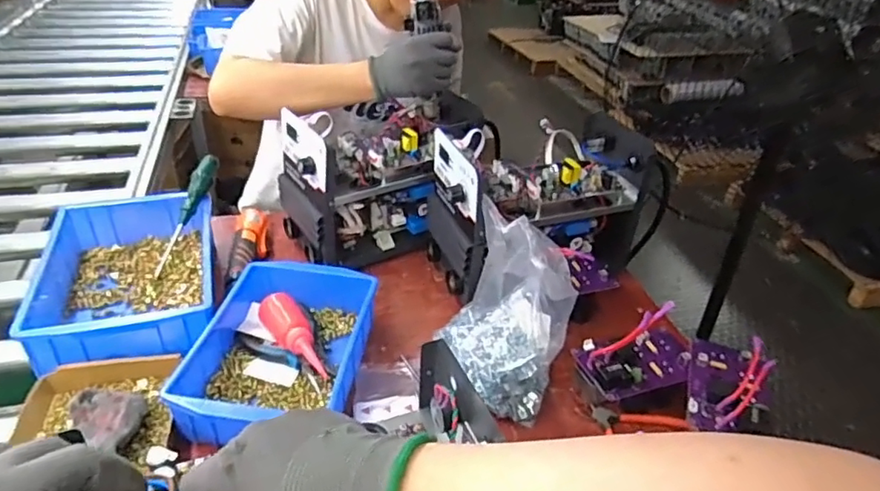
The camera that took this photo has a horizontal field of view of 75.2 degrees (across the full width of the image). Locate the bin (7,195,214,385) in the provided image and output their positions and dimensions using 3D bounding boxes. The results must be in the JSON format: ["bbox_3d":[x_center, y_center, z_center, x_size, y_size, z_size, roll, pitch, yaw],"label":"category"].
[{"bbox_3d":[-0.415,0.035,0.778,0.203,0.076,0.310,-8,35,-17],"label":"bin"}]

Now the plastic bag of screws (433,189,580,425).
[{"bbox_3d":[0.076,0.072,0.676,0.146,0.170,0.158,17,36,19],"label":"plastic bag of screws"}]

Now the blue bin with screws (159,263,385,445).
[{"bbox_3d":[-0.185,0.121,0.691,0.179,0.066,0.259,6,34,3],"label":"blue bin with screws"}]

